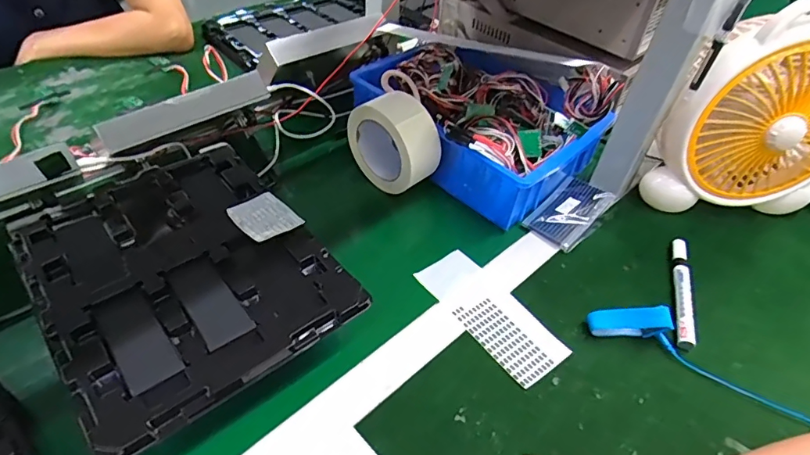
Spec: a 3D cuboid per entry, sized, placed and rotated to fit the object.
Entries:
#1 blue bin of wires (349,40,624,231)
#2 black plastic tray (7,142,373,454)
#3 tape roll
[{"bbox_3d":[0.091,-0.152,0.641,0.291,0.125,0.208,35,52,27],"label":"blue bin of wires"},{"bbox_3d":[-0.197,0.030,0.431,0.215,0.014,0.271,-28,53,-29],"label":"black plastic tray"},{"bbox_3d":[-0.015,-0.106,0.584,0.113,0.109,0.048,33,51,26],"label":"tape roll"}]

